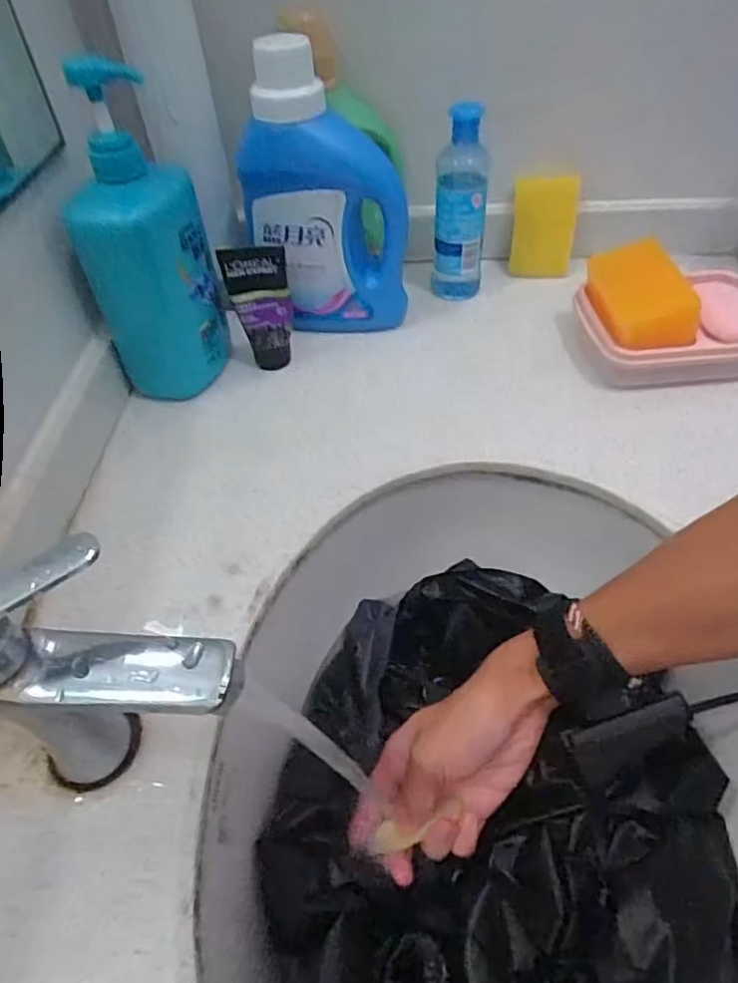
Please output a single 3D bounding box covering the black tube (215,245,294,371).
[{"bbox_3d":[-0.090,-0.154,0.518,0.050,0.106,0.024,-14,50,-9],"label":"black tube"}]

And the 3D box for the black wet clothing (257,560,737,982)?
[{"bbox_3d":[0.073,0.202,0.378,0.258,0.067,0.355,3,49,6],"label":"black wet clothing"}]

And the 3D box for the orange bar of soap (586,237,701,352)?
[{"bbox_3d":[0.220,-0.160,0.491,0.057,0.041,0.091,-9,48,-4],"label":"orange bar of soap"}]

